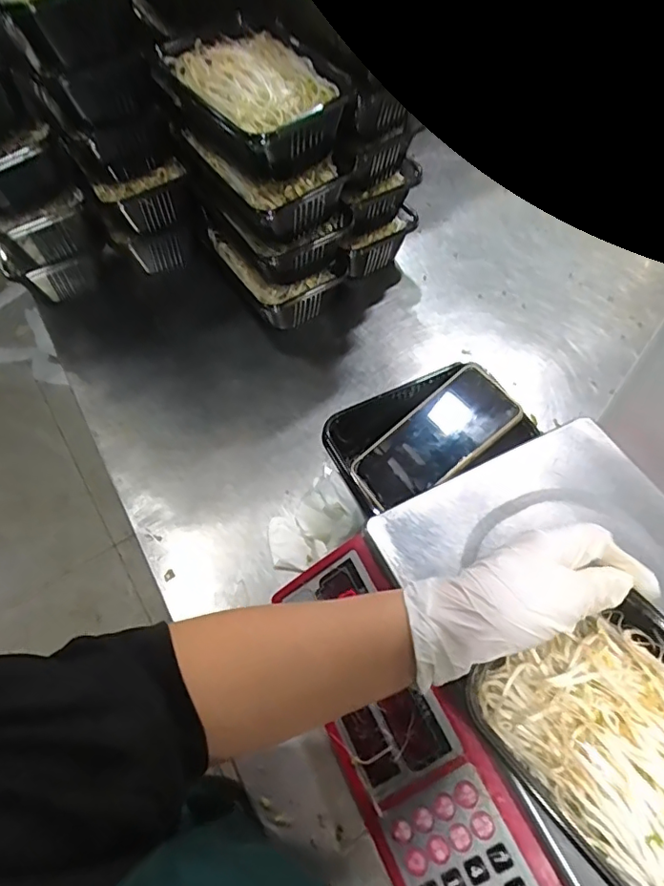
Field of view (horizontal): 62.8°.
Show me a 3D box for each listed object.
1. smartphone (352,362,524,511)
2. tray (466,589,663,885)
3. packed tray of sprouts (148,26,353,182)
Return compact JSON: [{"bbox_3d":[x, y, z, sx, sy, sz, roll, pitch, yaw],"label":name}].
[{"bbox_3d":[0.099,-0.002,0.522,0.159,0.006,0.076,-41,68,6],"label":"smartphone"},{"bbox_3d":[0.170,0.164,0.274,0.117,0.030,0.167,-32,62,-19],"label":"tray"},{"bbox_3d":[-0.072,-0.310,0.499,0.118,0.069,0.150,-29,61,-18],"label":"packed tray of sprouts"}]

